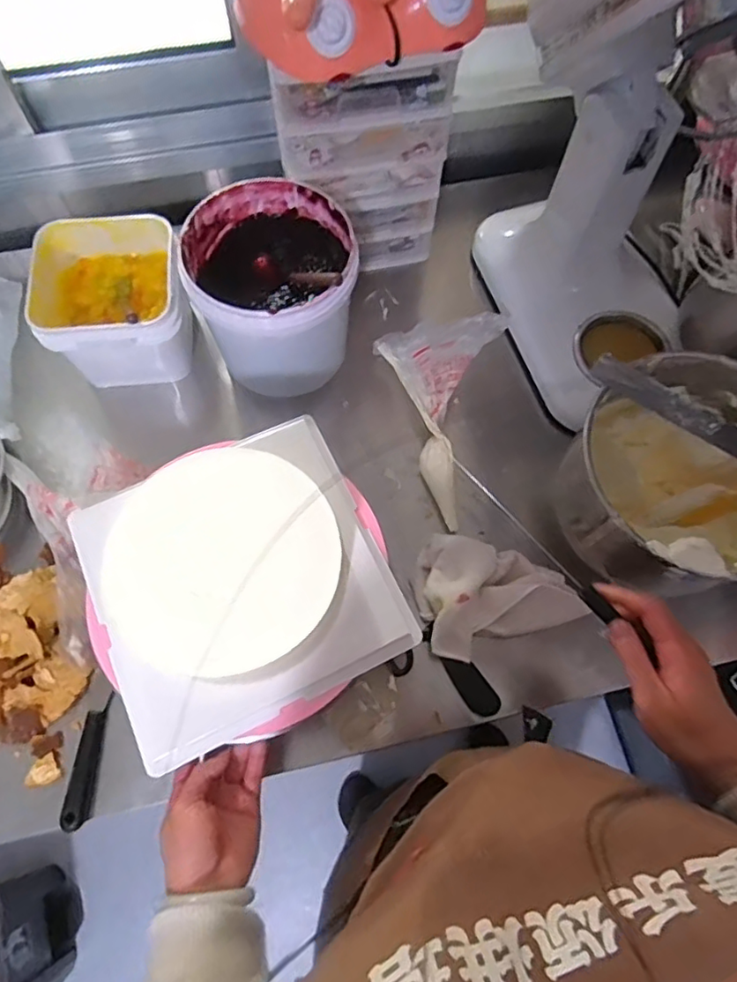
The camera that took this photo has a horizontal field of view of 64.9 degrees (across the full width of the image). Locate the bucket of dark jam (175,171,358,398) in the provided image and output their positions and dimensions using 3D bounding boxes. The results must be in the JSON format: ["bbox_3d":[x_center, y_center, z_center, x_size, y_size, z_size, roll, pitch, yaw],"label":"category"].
[{"bbox_3d":[-0.113,-0.243,0.729,0.190,0.174,0.204,0,69,-1],"label":"bucket of dark jam"}]

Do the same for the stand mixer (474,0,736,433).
[{"bbox_3d":[0.298,-0.336,0.599,0.202,0.486,0.332,-15,70,-7],"label":"stand mixer"}]

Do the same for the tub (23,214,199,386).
[{"bbox_3d":[-0.317,-0.237,0.754,0.171,0.137,0.170,-7,69,-4],"label":"tub"}]

